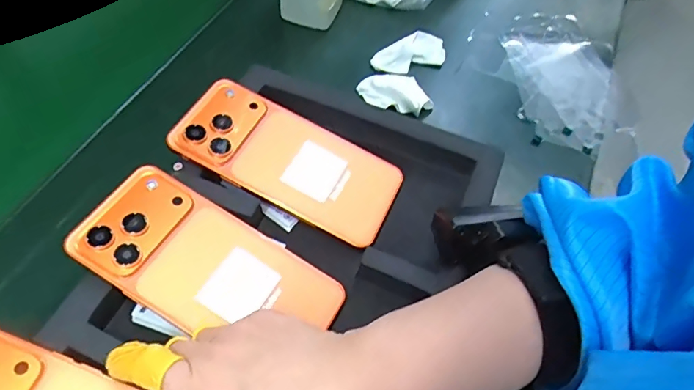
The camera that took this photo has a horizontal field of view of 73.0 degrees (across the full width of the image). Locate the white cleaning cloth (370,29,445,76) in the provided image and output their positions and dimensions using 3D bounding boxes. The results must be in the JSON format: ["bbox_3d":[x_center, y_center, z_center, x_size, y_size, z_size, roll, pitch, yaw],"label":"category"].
[{"bbox_3d":[0.063,-0.136,0.449,0.075,0.018,0.039,-27,61,-23],"label":"white cleaning cloth"}]

